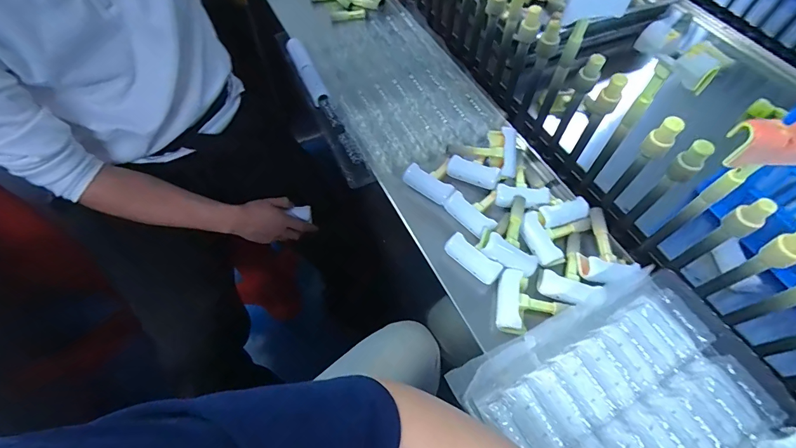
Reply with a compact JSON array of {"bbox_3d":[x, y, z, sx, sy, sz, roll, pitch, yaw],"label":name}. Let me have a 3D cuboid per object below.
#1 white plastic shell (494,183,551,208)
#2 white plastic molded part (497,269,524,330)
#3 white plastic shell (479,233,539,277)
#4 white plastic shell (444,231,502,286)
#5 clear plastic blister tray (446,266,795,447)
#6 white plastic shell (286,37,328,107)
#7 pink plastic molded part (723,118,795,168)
[{"bbox_3d":[0.178,-0.037,0.544,0.076,0.014,0.034,4,59,1],"label":"white plastic shell"},{"bbox_3d":[0.137,0.091,0.465,0.027,0.016,0.071,12,60,6],"label":"white plastic molded part"},{"bbox_3d":[0.145,0.040,0.485,0.075,0.014,0.032,26,61,-8],"label":"white plastic shell"},{"bbox_3d":[0.097,0.046,0.496,0.075,0.015,0.032,39,97,19],"label":"white plastic shell"},{"bbox_3d":[0.279,0.231,0.346,0.312,0.043,0.354,-25,63,-15],"label":"clear plastic blister tray"},{"bbox_3d":[-0.161,-0.273,0.662,0.030,0.024,0.177,-20,62,-13],"label":"white plastic shell"},{"bbox_3d":[0.314,-0.066,0.312,0.075,0.038,0.020,2,59,0],"label":"pink plastic molded part"}]

